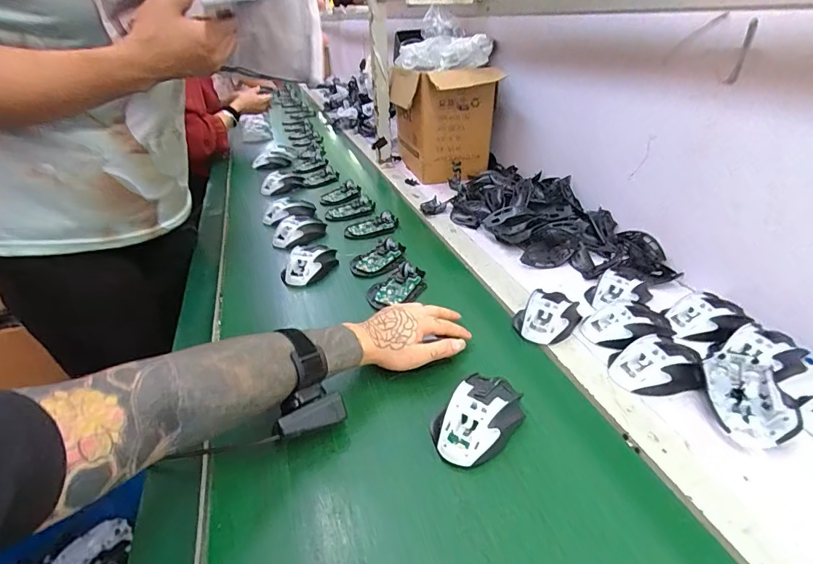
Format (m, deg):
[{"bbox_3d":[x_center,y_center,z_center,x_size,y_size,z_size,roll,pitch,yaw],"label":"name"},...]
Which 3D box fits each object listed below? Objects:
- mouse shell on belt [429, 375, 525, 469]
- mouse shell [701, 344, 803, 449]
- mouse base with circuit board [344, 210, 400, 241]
[{"bbox_3d":[0.075,0.142,0.449,0.068,0.038,0.105,25,41,37],"label":"mouse shell on belt"},{"bbox_3d":[0.357,0.122,0.458,0.068,0.036,0.117,3,32,8],"label":"mouse shell"},{"bbox_3d":[-0.070,-0.116,0.867,0.105,0.025,0.062,-21,37,-27],"label":"mouse base with circuit board"}]

